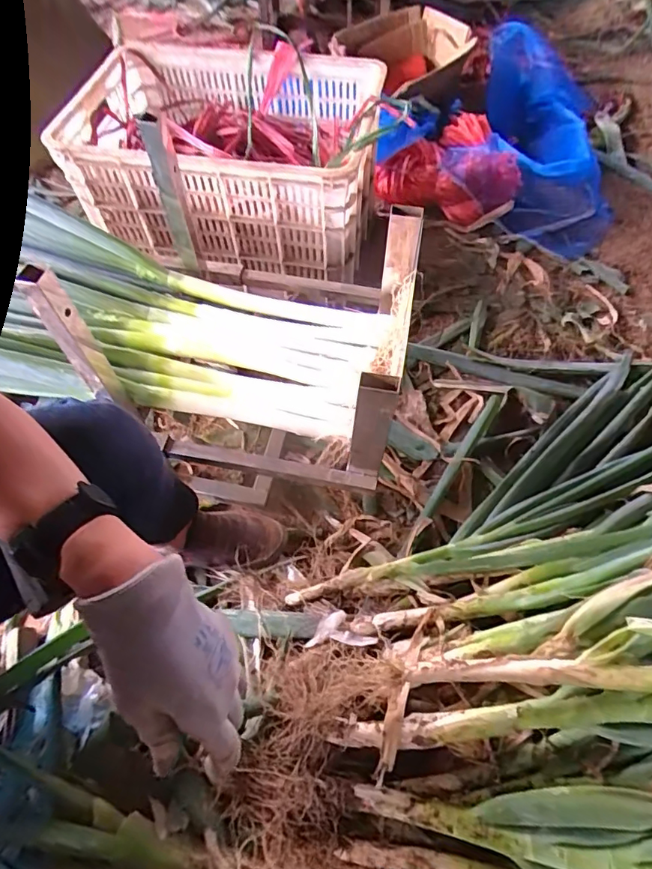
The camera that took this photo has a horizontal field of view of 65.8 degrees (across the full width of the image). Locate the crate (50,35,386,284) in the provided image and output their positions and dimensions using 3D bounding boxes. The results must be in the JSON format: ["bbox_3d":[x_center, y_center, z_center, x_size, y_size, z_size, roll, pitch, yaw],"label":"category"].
[{"bbox_3d":[-0.168,-0.482,0.881,0.487,0.224,0.335,11,60,7],"label":"crate"}]

